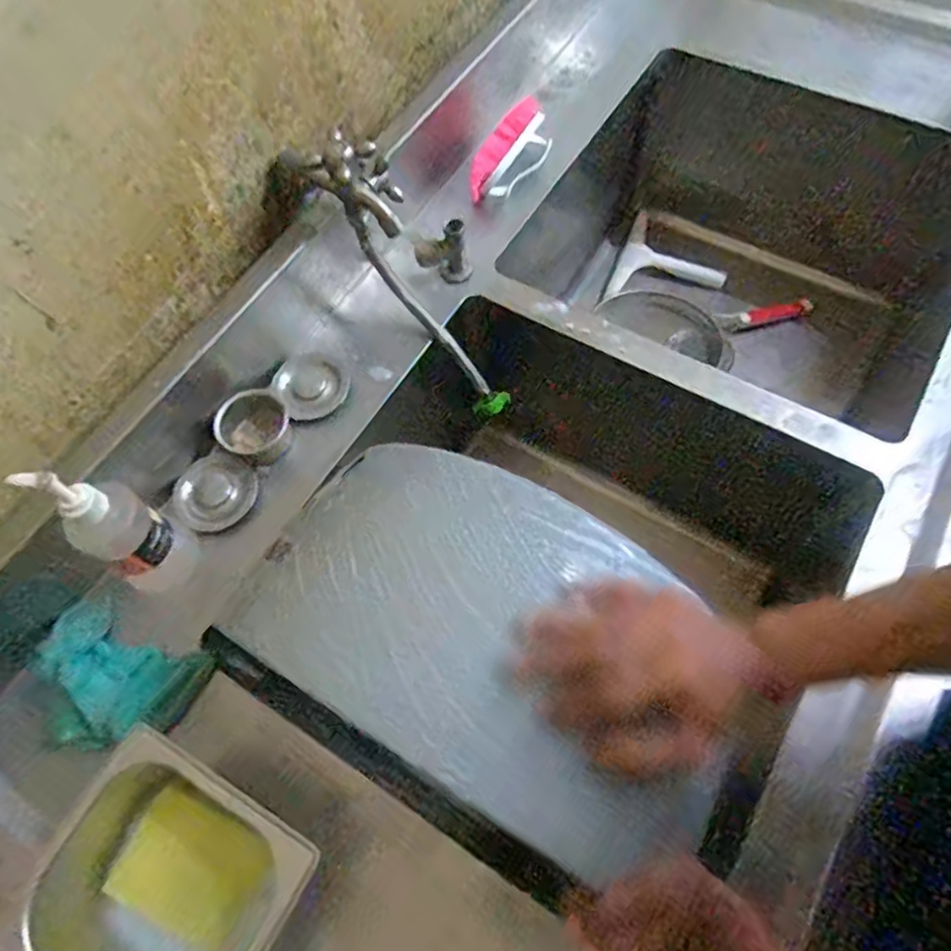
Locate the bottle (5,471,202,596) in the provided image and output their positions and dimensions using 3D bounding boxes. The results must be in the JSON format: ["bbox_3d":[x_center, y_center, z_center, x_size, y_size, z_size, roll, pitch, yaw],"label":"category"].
[{"bbox_3d":[-0.312,0.051,0.559,0.068,0.173,0.057,-22,66,-8],"label":"bottle"}]

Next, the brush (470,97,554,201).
[{"bbox_3d":[0.045,-0.408,0.823,0.050,0.064,0.141,36,87,17],"label":"brush"}]

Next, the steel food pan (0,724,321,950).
[{"bbox_3d":[-0.231,0.305,0.474,0.179,0.104,0.182,30,70,15],"label":"steel food pan"}]

